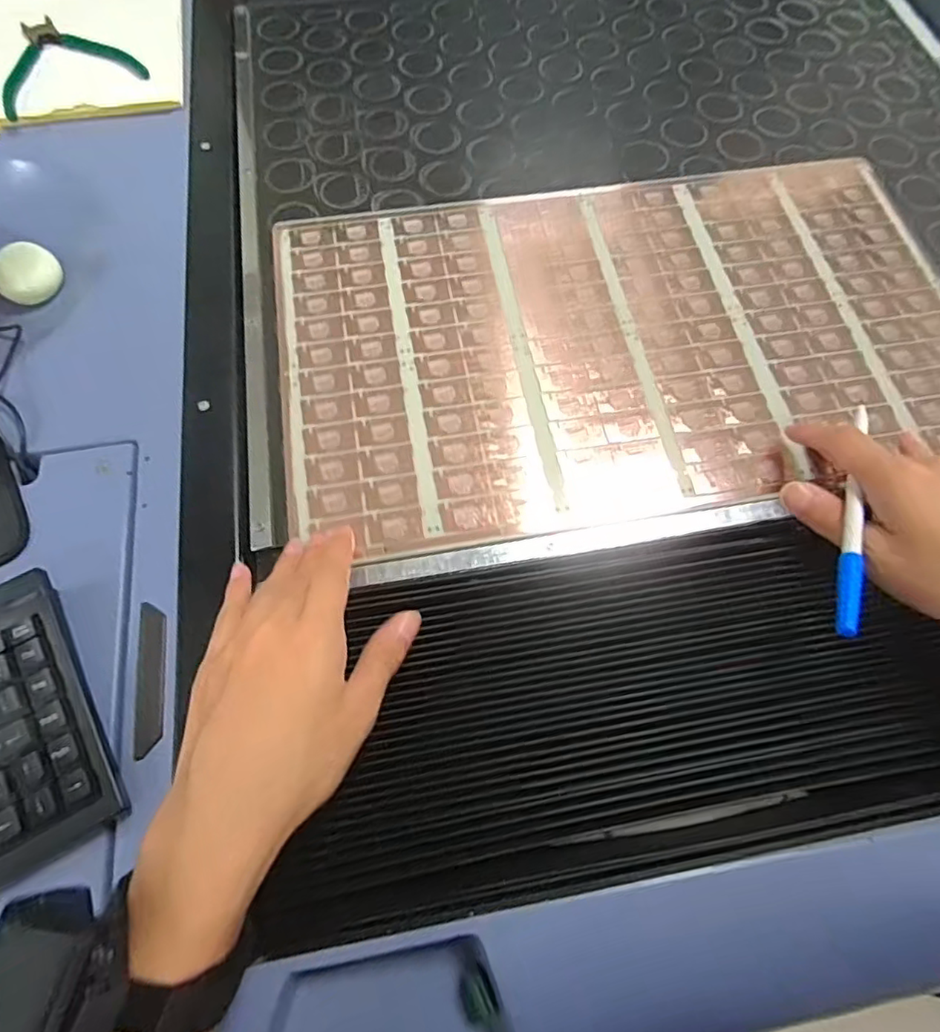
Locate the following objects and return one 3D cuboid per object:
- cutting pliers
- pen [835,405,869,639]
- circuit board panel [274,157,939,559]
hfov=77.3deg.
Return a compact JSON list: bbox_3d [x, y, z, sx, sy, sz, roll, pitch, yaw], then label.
[{"bbox_3d":[-0.383,-0.431,0.548,0.124,0.011,0.130,-27,71,-12],"label":"cutting pliers"},{"bbox_3d":[0.217,-0.005,0.332,0.010,0.011,0.168,24,57,8],"label":"pen"},{"bbox_3d":[0.117,-0.140,0.441,0.501,0.006,0.290,-9,68,-4],"label":"circuit board panel"}]

